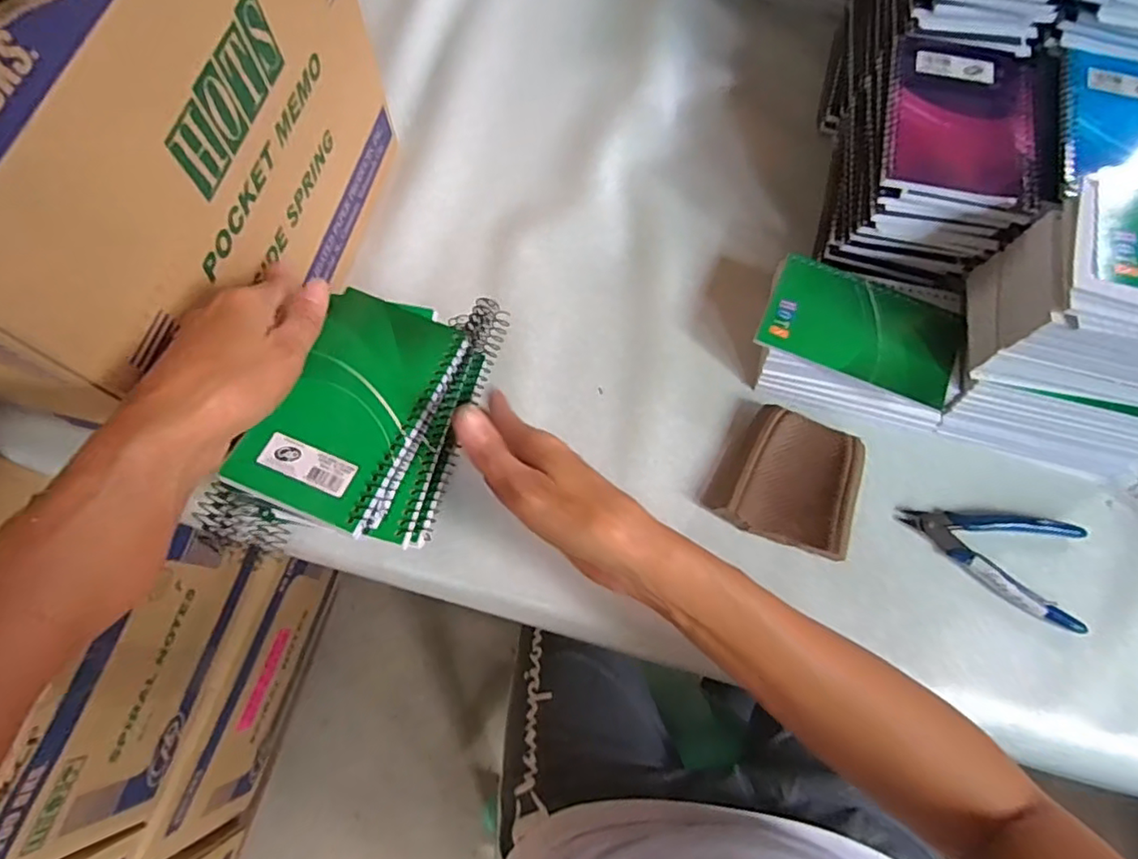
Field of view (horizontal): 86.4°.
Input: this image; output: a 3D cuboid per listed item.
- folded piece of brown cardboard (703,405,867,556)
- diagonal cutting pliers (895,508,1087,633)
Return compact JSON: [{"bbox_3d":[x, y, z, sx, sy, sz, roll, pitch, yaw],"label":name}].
[{"bbox_3d":[0.153,0.037,0.420,0.094,0.020,0.089,26,73,9],"label":"folded piece of brown cardboard"},{"bbox_3d":[0.288,0.082,0.411,0.118,0.008,0.070,17,72,6],"label":"diagonal cutting pliers"}]

